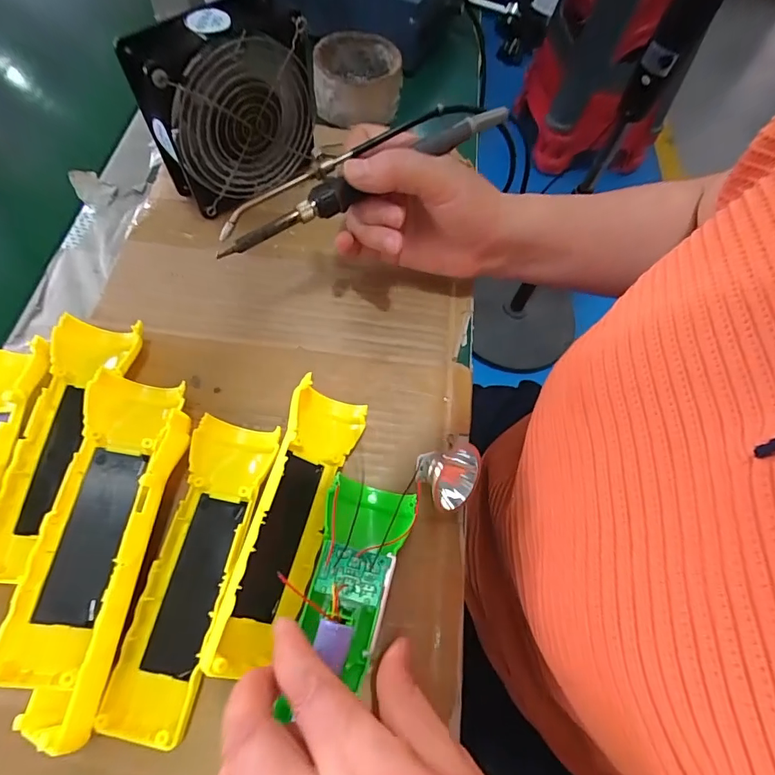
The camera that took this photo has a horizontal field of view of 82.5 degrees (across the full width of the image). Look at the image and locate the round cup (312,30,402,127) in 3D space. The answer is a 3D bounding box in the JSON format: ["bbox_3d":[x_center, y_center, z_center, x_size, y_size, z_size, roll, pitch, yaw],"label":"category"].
[{"bbox_3d":[-0.031,-0.316,0.449,0.083,0.045,0.091,-2,65,-5],"label":"round cup"}]

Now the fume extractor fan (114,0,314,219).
[{"bbox_3d":[-0.121,-0.216,0.347,0.120,0.117,0.057,-38,72,-19],"label":"fume extractor fan"}]

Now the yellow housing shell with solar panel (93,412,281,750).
[{"bbox_3d":[-0.107,0.096,0.251,0.045,0.027,0.163,11,65,2],"label":"yellow housing shell with solar panel"}]

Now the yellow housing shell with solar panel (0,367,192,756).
[{"bbox_3d":[-0.154,0.081,0.249,0.060,0.039,0.186,5,65,-1],"label":"yellow housing shell with solar panel"}]

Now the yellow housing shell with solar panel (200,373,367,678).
[{"bbox_3d":[-0.056,0.075,0.260,0.047,0.038,0.164,14,65,3],"label":"yellow housing shell with solar panel"}]

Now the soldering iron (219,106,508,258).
[{"bbox_3d":[-0.015,-0.141,0.285,0.206,0.019,0.027,-32,70,-9],"label":"soldering iron"}]

